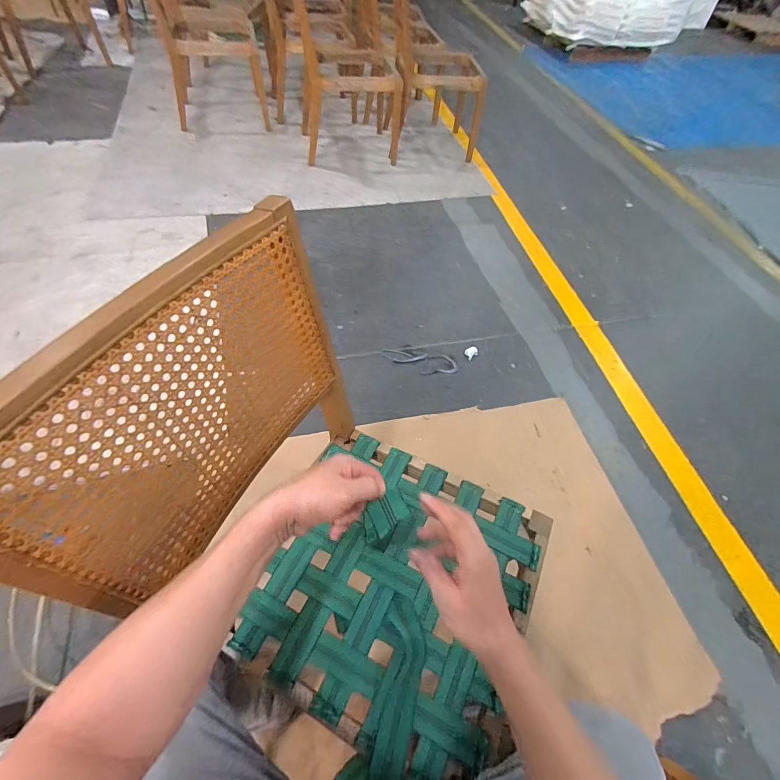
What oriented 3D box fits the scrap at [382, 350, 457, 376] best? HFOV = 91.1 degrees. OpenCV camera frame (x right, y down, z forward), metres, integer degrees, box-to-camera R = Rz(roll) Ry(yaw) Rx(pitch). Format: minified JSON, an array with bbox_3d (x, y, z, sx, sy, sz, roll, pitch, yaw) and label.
[{"bbox_3d":[0.115,-0.105,1.472,0.291,0.010,0.103,6,56,-1],"label":"scrap"}]

